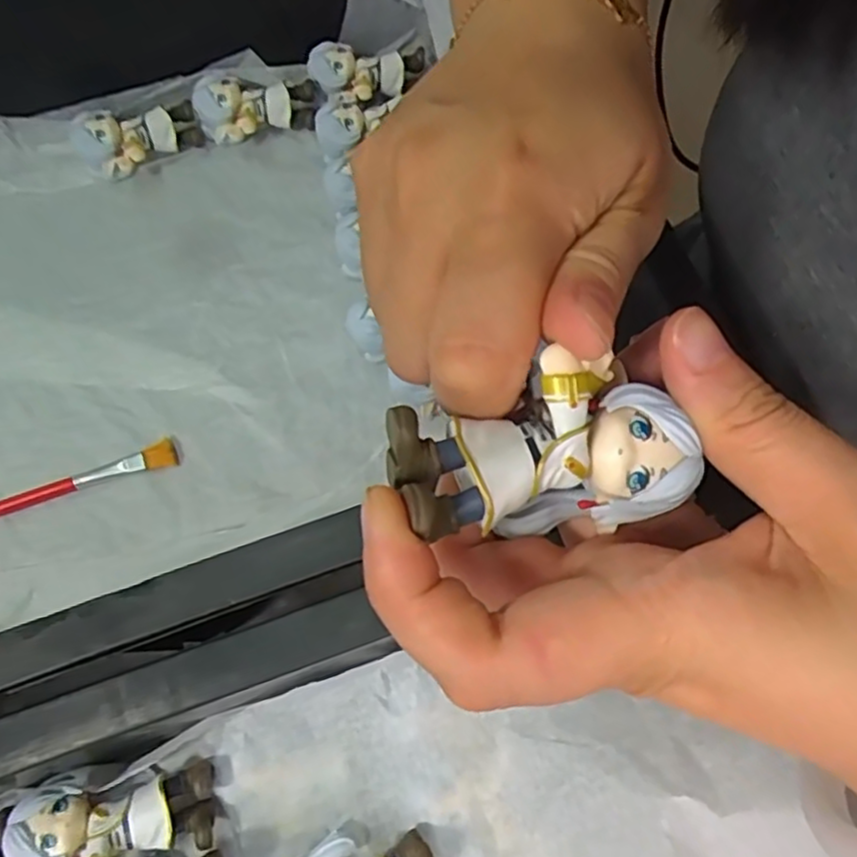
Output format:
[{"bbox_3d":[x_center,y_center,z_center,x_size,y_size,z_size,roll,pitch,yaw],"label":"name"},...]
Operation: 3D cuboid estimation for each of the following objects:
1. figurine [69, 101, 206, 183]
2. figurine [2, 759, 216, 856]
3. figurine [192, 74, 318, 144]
[{"bbox_3d":[-0.154,-0.156,0.352,0.062,0.026,0.034,-27,71,-9],"label":"figurine"},{"bbox_3d":[-0.102,0.132,0.217,0.057,0.028,0.035,-2,69,0],"label":"figurine"},{"bbox_3d":[-0.093,-0.171,0.356,0.063,0.025,0.025,-4,69,-1],"label":"figurine"}]

